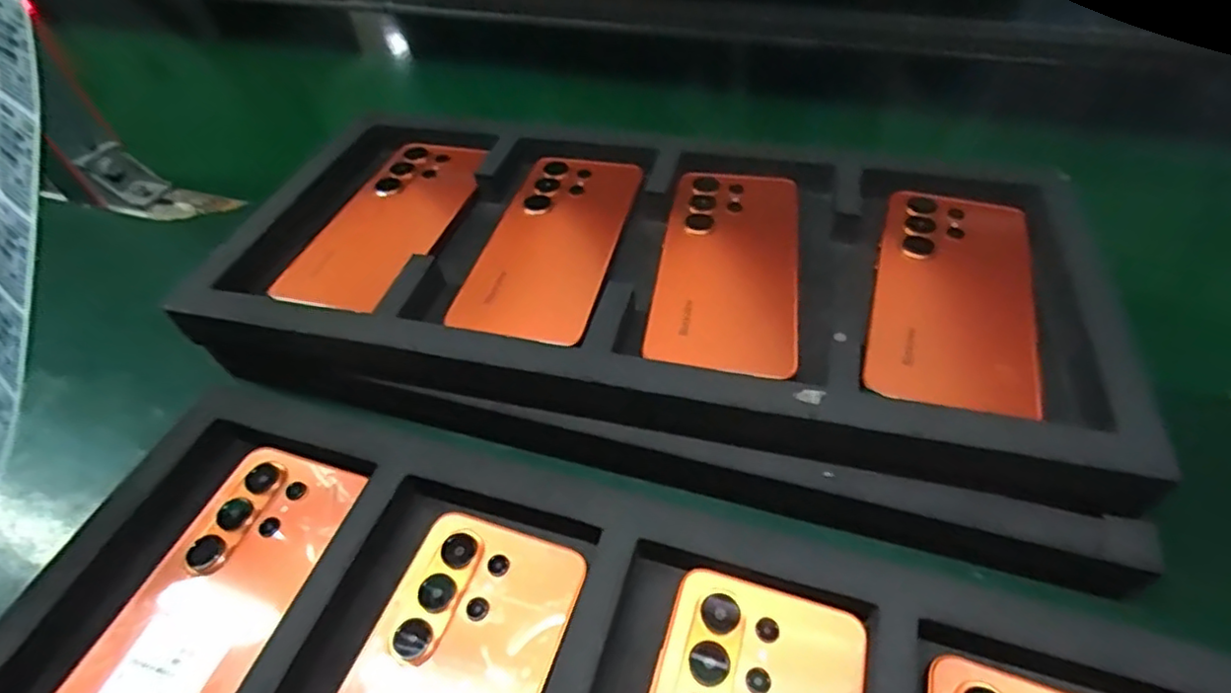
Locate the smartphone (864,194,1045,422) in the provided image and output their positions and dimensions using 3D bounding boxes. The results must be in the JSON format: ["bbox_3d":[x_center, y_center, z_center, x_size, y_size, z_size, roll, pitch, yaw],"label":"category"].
[{"bbox_3d":[0.181,-0.031,0.337,0.076,0.005,0.163,15,50,15],"label":"smartphone"}]

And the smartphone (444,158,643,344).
[{"bbox_3d":[-0.036,-0.066,0.382,0.077,0.012,0.174,9,49,10],"label":"smartphone"}]

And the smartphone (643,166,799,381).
[{"bbox_3d":[0.065,-0.050,0.363,0.076,0.010,0.161,6,48,8],"label":"smartphone"}]

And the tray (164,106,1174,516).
[{"bbox_3d":[0.012,-0.049,0.374,0.480,0.045,0.249,9,49,10],"label":"tray"}]

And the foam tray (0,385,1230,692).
[{"bbox_3d":[-0.025,0.153,0.232,0.463,0.035,0.215,13,50,14],"label":"foam tray"}]

